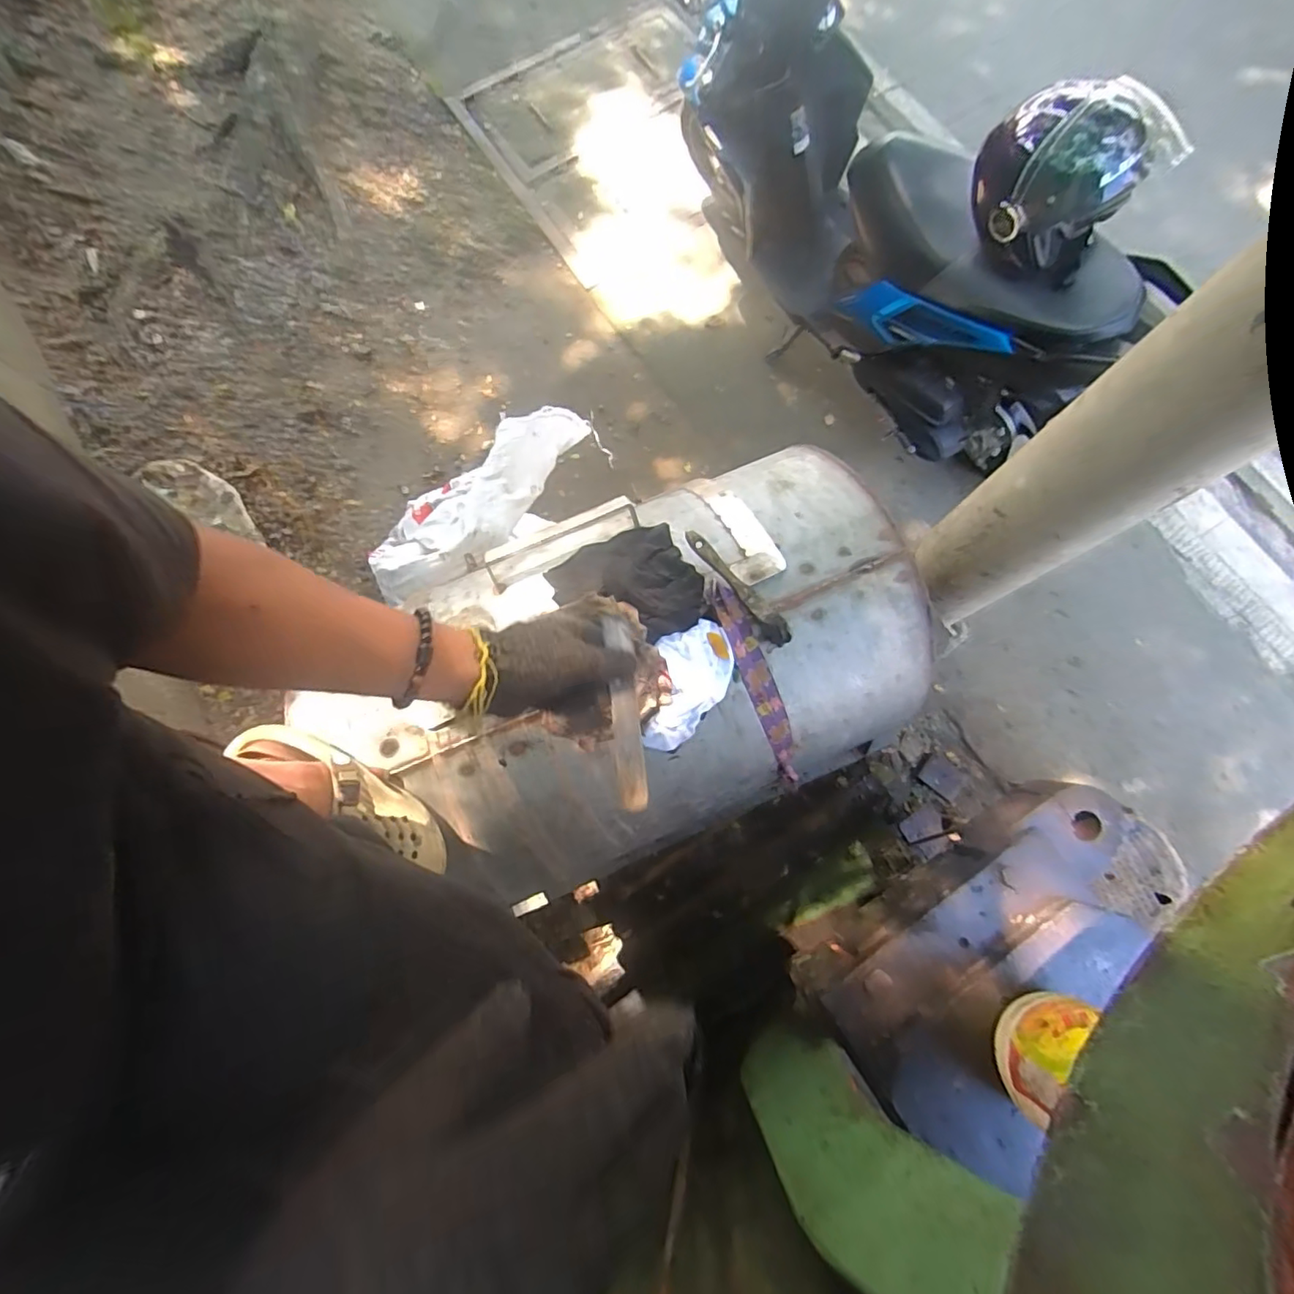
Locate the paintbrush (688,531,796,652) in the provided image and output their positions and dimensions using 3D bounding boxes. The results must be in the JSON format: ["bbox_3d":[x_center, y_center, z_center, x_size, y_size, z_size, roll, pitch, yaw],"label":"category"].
[{"bbox_3d":[0.114,-0.074,0.712,0.036,0.009,0.178,-36,91,-4],"label":"paintbrush"}]

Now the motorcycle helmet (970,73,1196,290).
[{"bbox_3d":[0.834,-0.948,1.181,0.312,0.253,0.286,26,80,6],"label":"motorcycle helmet"}]

